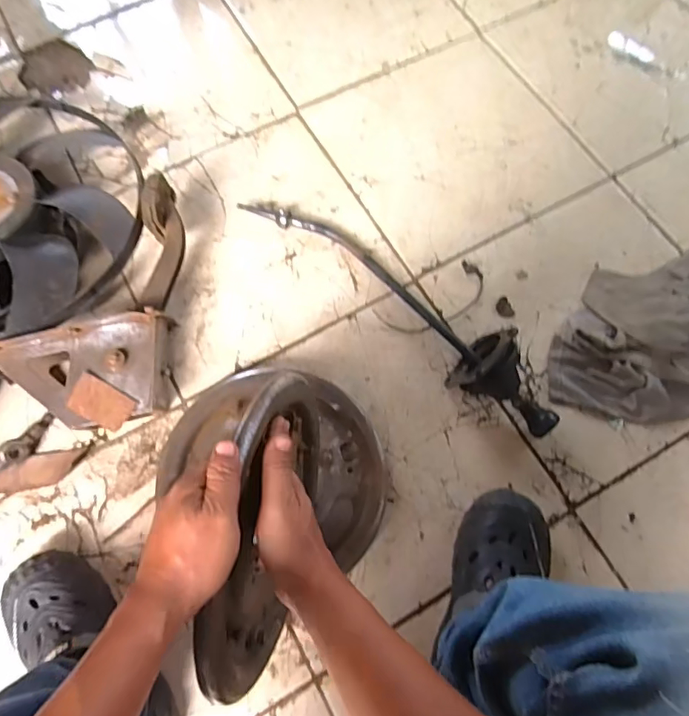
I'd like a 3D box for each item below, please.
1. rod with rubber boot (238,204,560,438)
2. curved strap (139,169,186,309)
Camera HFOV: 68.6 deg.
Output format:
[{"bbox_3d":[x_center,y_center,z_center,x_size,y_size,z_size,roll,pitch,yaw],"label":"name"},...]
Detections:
[{"bbox_3d":[0.077,-0.094,0.765,0.580,0.097,0.093,39,76,11],"label":"rod with rubber boot"},{"bbox_3d":[-0.270,-0.172,0.757,0.054,0.051,0.196,1,90,0],"label":"curved strap"}]

